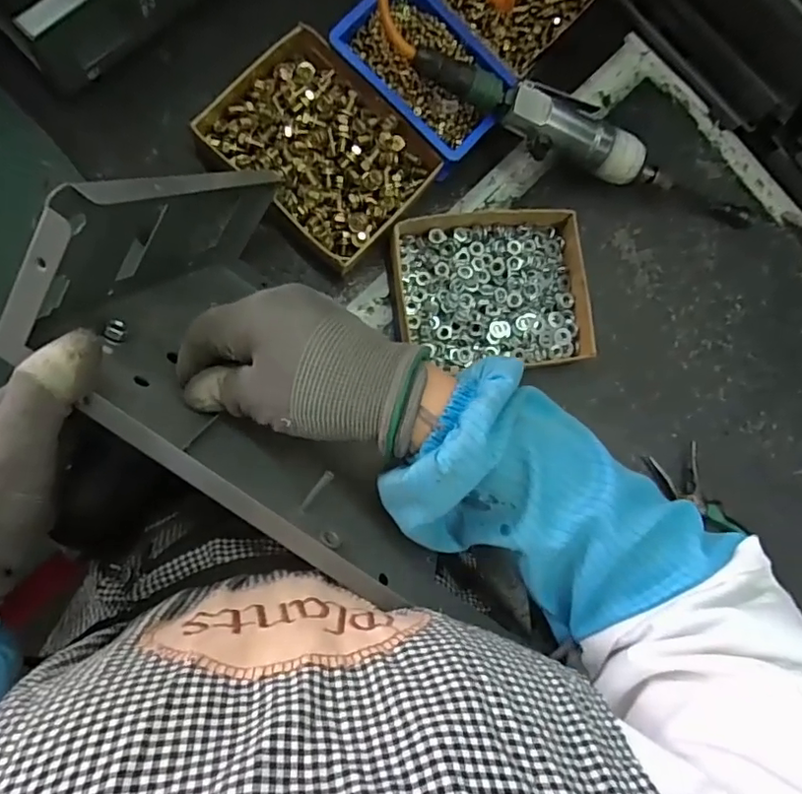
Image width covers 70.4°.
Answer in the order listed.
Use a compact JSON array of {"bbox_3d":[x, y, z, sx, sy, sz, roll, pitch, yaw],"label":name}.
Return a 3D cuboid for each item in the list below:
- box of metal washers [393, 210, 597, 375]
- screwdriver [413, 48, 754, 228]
[{"bbox_3d":[0.081,-0.097,0.522,0.172,0.037,0.140,-5,87,-9],"label":"box of metal washers"},{"bbox_3d":[0.186,-0.226,0.519,0.371,0.037,0.052,13,84,-23],"label":"screwdriver"}]

